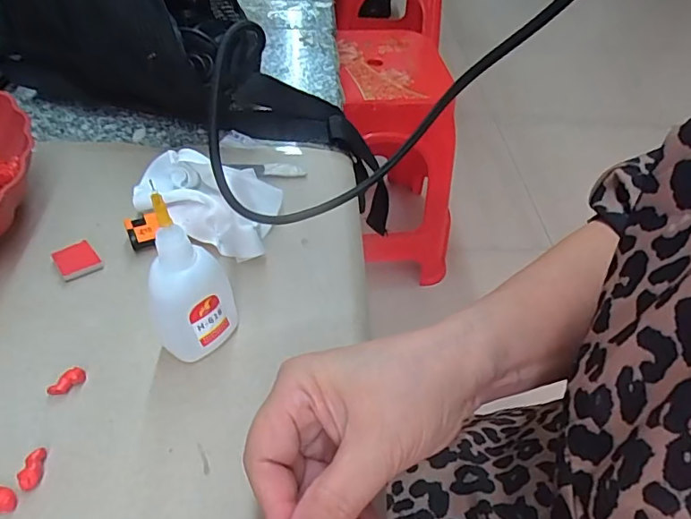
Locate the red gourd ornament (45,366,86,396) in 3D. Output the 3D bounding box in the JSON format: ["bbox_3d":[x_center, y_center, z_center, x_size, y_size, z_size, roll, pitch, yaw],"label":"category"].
[{"bbox_3d":[-0.146,0.064,0.277,0.019,0.008,0.009,-34,59,-31],"label":"red gourd ornament"}]

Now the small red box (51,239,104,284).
[{"bbox_3d":[-0.170,0.001,0.336,0.024,0.006,0.026,-27,56,-27],"label":"small red box"}]

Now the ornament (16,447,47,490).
[{"bbox_3d":[-0.146,0.098,0.247,0.009,0.005,0.019,3,47,-3],"label":"ornament"}]

